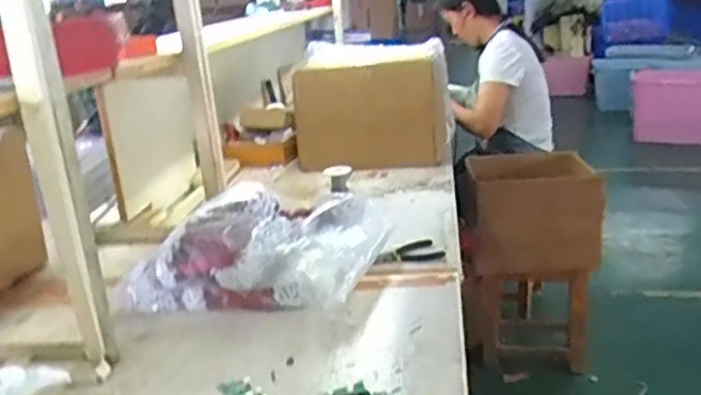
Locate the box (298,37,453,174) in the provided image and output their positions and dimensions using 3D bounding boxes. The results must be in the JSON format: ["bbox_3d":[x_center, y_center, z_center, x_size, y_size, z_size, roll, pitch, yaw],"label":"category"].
[{"bbox_3d":[0.057,-0.234,1.780,0.371,0.267,0.288,3,19,18],"label":"box"}]

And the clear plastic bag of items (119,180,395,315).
[{"bbox_3d":[-0.144,0.076,1.095,0.375,0.114,0.256,-1,18,9],"label":"clear plastic bag of items"}]

